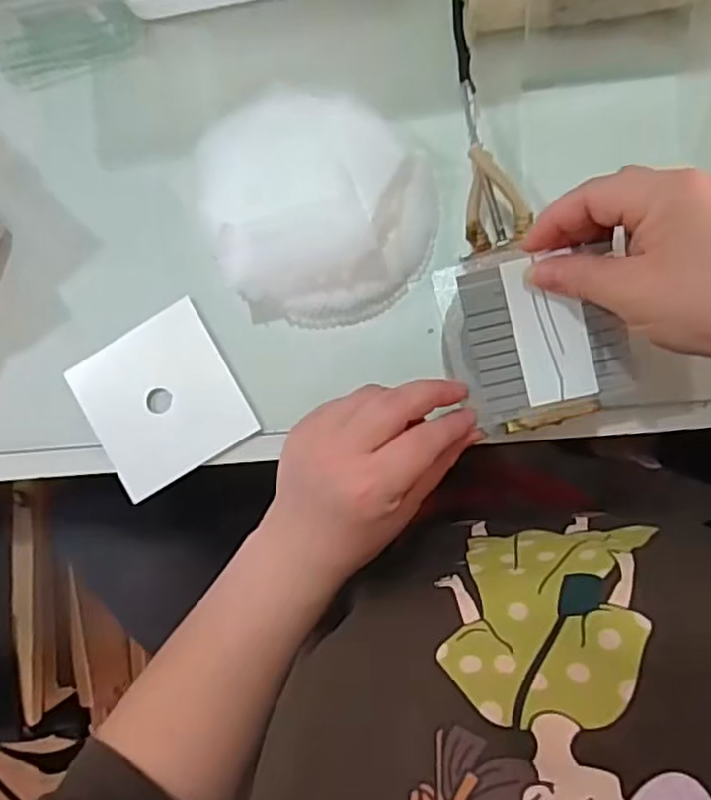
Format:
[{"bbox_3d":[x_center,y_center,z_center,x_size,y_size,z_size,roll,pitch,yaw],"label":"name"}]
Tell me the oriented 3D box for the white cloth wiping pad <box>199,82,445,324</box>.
[{"bbox_3d":[-0.023,-0.117,0.396,0.127,0.057,0.136,-22,86,6],"label":"white cloth wiping pad"}]

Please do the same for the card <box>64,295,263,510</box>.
[{"bbox_3d":[-0.124,0.000,0.431,0.094,0.006,0.097,-30,85,6],"label":"card"}]

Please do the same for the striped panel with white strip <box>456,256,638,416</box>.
[{"bbox_3d":[0.101,-0.036,0.358,0.077,0.012,0.078,-11,99,15],"label":"striped panel with white strip"}]

